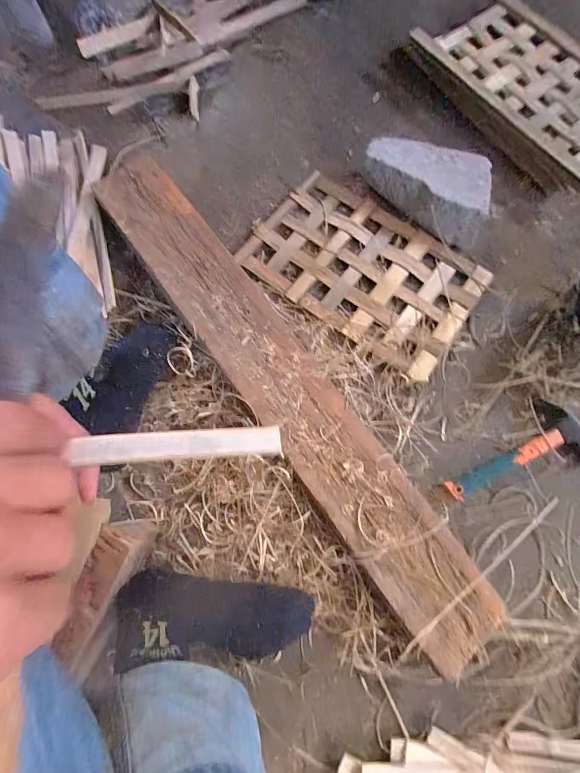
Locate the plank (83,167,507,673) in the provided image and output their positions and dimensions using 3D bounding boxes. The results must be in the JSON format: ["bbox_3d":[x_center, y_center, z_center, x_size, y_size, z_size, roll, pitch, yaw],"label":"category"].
[{"bbox_3d":[-0.024,-0.015,0.550,0.120,0.048,0.844,-34,78,-10],"label":"plank"}]

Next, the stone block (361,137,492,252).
[{"bbox_3d":[0.227,-0.334,0.639,0.218,0.066,0.127,31,76,7],"label":"stone block"}]

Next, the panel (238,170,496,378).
[{"bbox_3d":[0.114,-0.189,0.629,0.357,0.010,0.228,35,76,8],"label":"panel"}]

